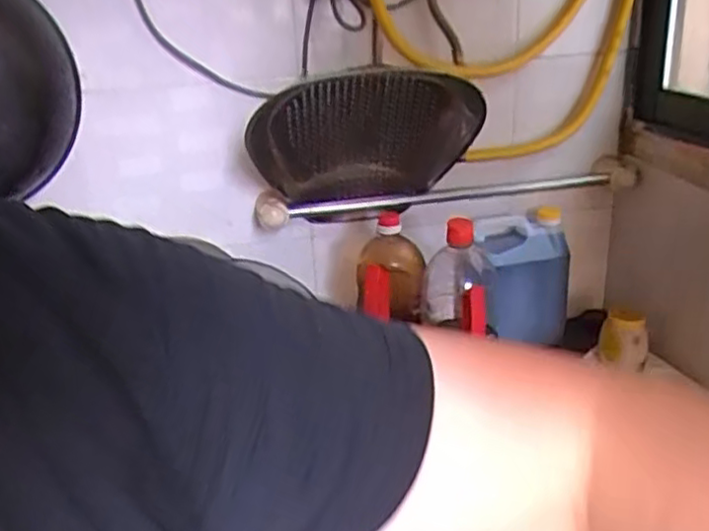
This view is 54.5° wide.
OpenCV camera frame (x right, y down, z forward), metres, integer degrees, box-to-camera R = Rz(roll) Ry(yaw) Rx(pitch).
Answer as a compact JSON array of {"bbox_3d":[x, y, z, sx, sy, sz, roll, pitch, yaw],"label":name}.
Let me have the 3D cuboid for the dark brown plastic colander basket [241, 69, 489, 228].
[{"bbox_3d":[0.027,-0.163,0.940,0.325,0.261,0.111,-18,58,33],"label":"dark brown plastic colander basket"}]

